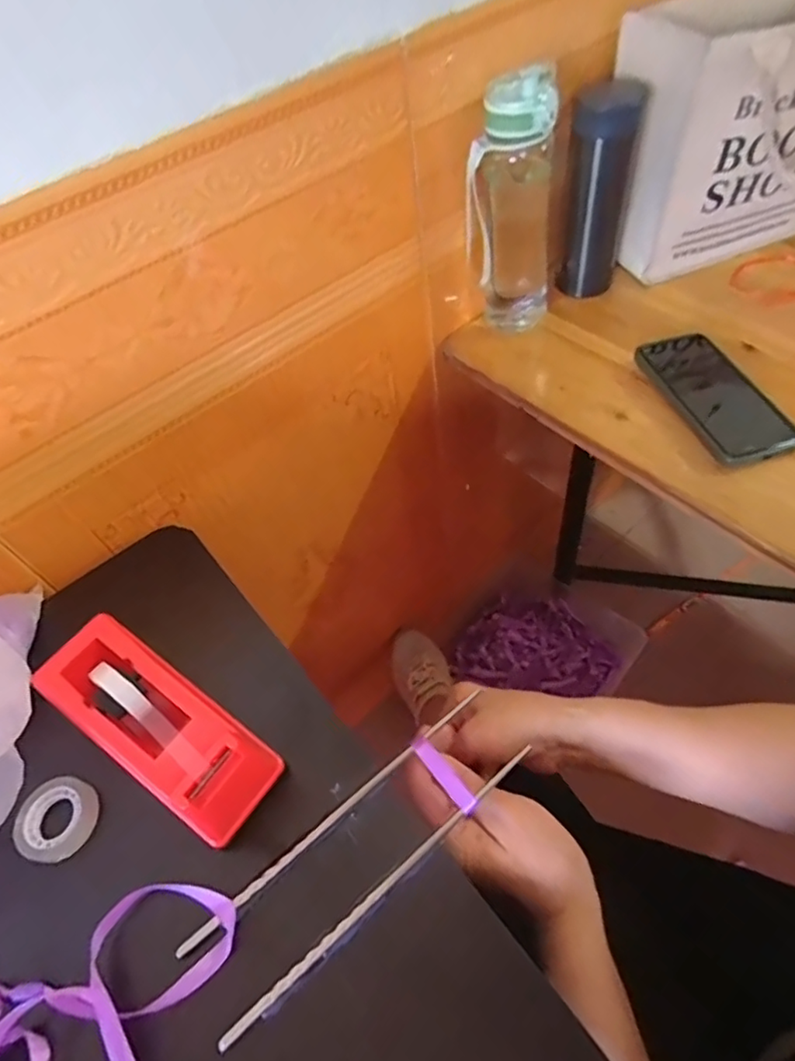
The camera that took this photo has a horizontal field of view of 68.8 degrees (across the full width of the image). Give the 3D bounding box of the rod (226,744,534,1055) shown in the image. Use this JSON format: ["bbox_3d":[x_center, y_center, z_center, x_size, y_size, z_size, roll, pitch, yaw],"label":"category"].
[{"bbox_3d":[-0.007,0.202,0.328,0.212,0.008,0.006,-35,57,-20],"label":"rod"}]

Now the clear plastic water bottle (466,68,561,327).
[{"bbox_3d":[0.114,-0.312,0.571,0.076,0.223,0.067,13,57,17],"label":"clear plastic water bottle"}]

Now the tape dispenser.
[{"bbox_3d":[-0.147,0.124,0.366,0.161,0.071,0.061,27,62,25],"label":"tape dispenser"}]

